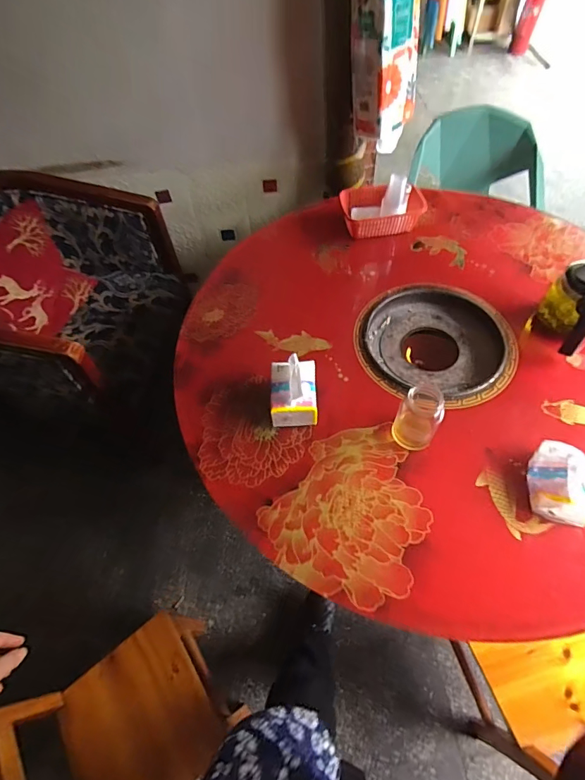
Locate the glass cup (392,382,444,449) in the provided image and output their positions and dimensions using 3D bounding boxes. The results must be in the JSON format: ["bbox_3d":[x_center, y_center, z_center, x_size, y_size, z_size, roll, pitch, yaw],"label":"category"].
[{"bbox_3d":[0.231,0.053,0.769,0.075,0.141,0.060,15,60,12],"label":"glass cup"}]

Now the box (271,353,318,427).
[{"bbox_3d":[0.004,0.001,0.835,0.088,0.109,0.118,-1,58,2],"label":"box"}]

